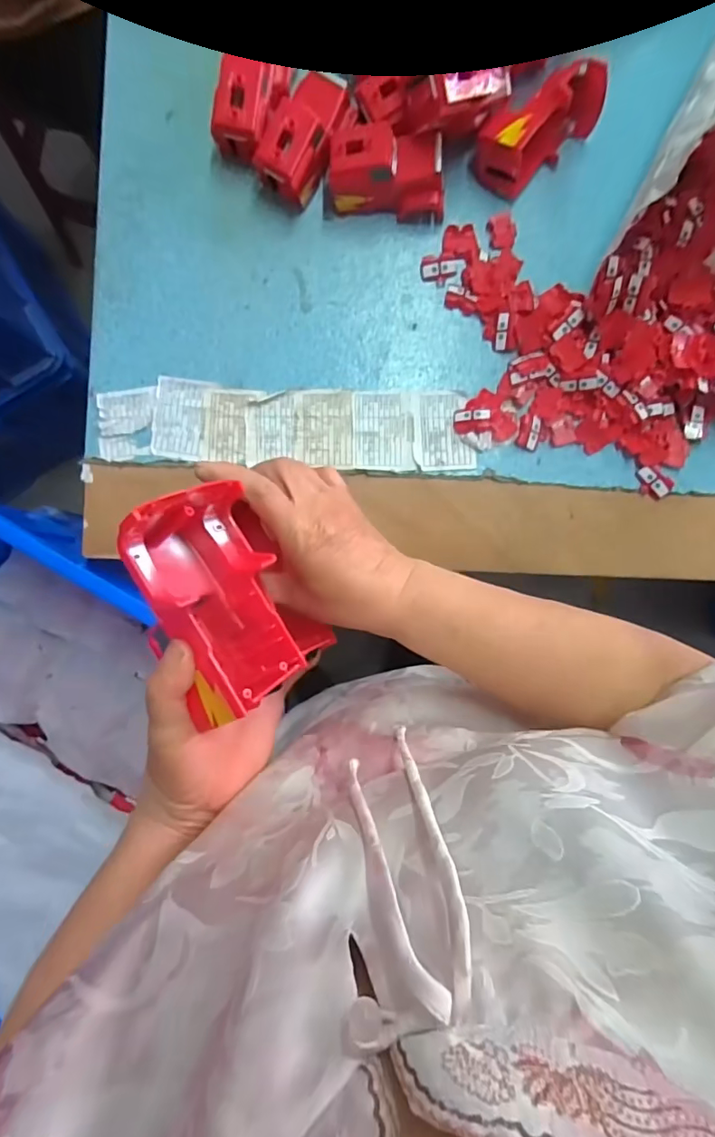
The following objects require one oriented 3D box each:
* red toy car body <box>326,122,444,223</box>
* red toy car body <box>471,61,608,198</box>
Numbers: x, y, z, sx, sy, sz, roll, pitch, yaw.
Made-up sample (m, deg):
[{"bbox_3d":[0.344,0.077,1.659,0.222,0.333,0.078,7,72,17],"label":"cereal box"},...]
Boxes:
[{"bbox_3d":[0.032,-0.414,0.532,0.118,0.067,0.054,0,89,-1],"label":"red toy car body"},{"bbox_3d":[0.191,-0.468,0.531,0.129,0.066,0.065,-40,90,-2],"label":"red toy car body"}]

